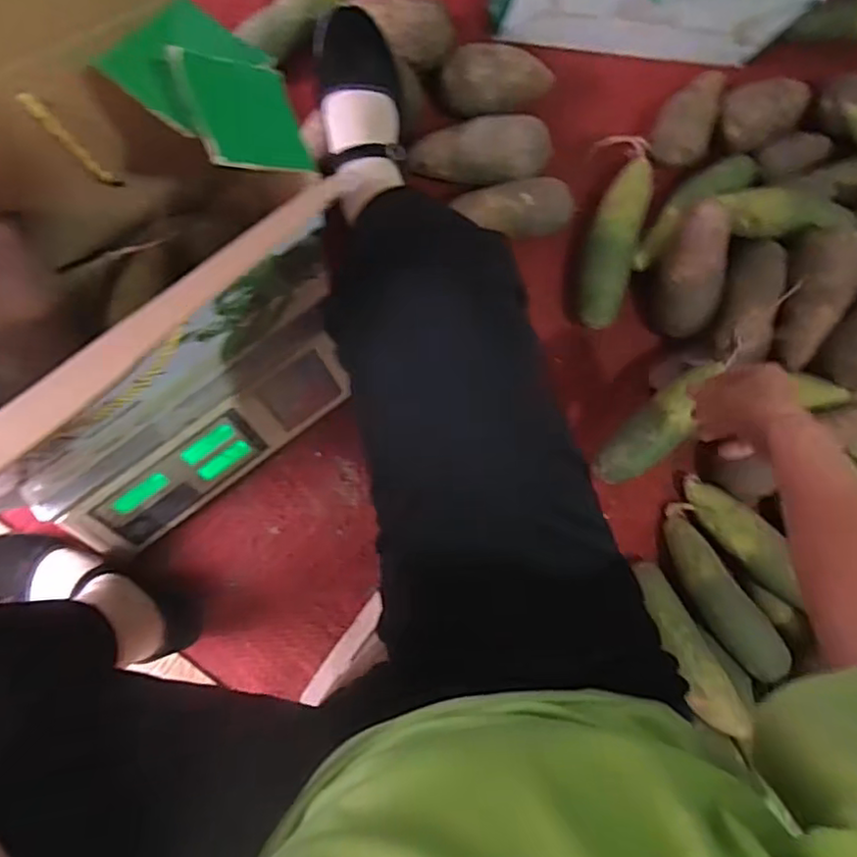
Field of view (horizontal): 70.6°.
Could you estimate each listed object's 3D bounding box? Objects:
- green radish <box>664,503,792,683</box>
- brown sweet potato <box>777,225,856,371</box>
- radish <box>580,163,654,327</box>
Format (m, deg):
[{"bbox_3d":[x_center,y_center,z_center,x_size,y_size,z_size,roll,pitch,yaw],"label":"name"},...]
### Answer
[{"bbox_3d":[0.338,0.190,0.712,0.048,0.046,0.211,-22,62,-7],"label":"green radish"},{"bbox_3d":[0.439,-0.146,0.693,0.062,0.062,0.160,3,113,-6],"label":"brown sweet potato"},{"bbox_3d":[0.223,-0.226,0.720,0.059,0.054,0.216,15,88,-4],"label":"radish"}]

